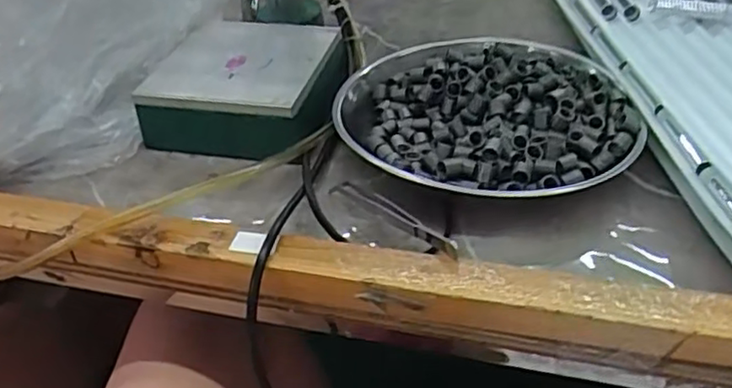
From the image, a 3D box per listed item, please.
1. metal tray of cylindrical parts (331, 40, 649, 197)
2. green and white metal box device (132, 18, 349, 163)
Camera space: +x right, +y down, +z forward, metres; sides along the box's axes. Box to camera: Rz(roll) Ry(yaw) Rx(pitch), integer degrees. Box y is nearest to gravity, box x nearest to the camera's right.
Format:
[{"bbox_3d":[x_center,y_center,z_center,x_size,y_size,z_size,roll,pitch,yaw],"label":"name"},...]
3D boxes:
[{"bbox_3d":[0.081,-0.057,0.461,0.201,0.031,0.176,16,44,23],"label":"metal tray of cylindrical parts"},{"bbox_3d":[-0.092,-0.085,0.518,0.131,0.053,0.122,4,41,11],"label":"green and white metal box device"}]

